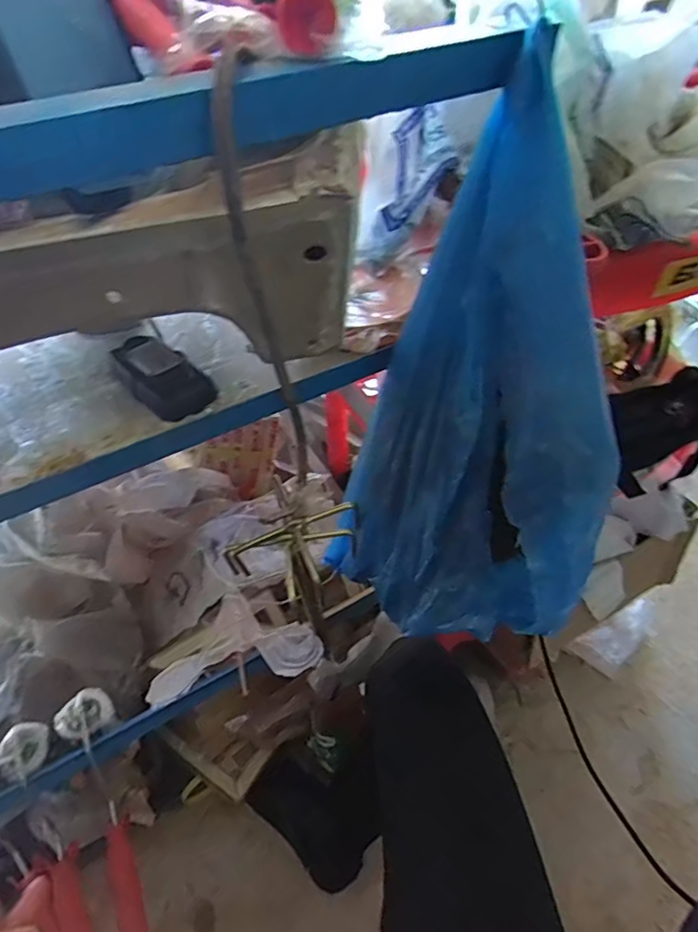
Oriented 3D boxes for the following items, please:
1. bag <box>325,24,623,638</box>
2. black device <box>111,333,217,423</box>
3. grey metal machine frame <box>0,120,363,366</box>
[{"bbox_3d":[0.109,-0.029,0.424,0.209,0.456,0.053,26,34,19],"label":"bag"},{"bbox_3d":[-0.154,-0.076,0.453,0.097,0.024,0.047,37,60,26],"label":"black device"},{"bbox_3d":[-0.158,-0.098,0.346,0.347,0.128,0.071,-14,52,-12],"label":"grey metal machine frame"}]

